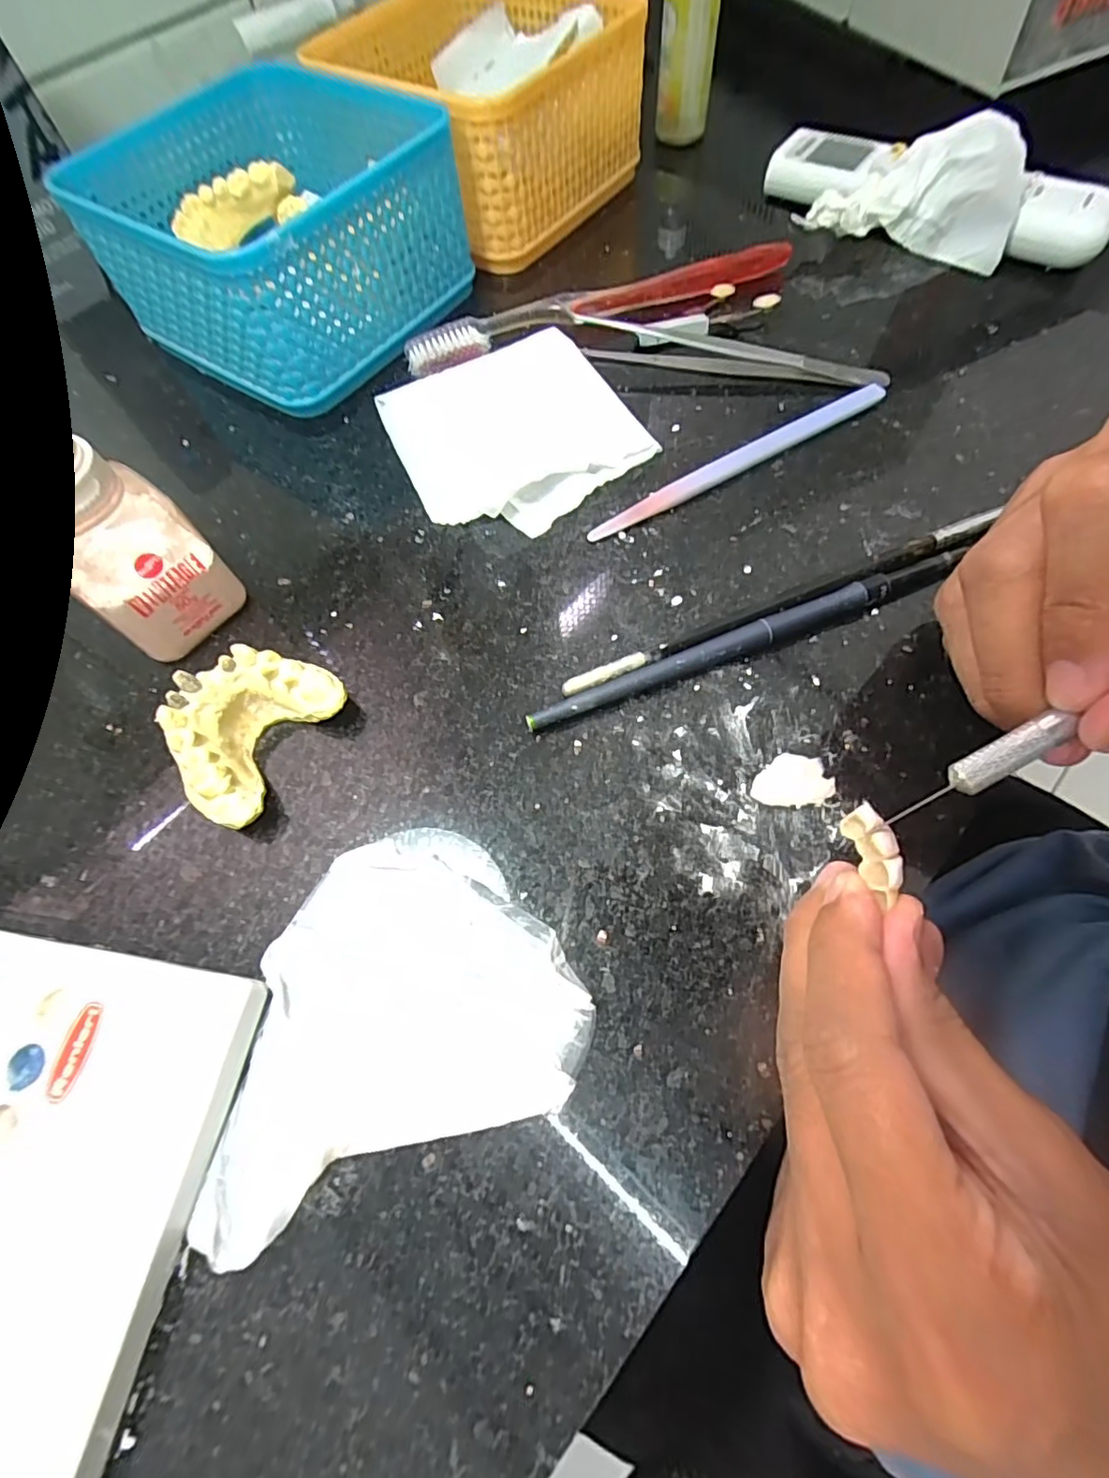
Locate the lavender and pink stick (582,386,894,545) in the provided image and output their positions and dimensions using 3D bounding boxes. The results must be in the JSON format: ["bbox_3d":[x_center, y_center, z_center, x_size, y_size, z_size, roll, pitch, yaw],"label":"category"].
[{"bbox_3d":[0.075,-0.110,0.231,0.138,0.006,0.010,-29,67,-10],"label":"lavender and pink stick"}]

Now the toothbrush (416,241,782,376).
[{"bbox_3d":[0.021,-0.203,0.269,0.185,0.011,0.020,-17,65,-4],"label":"toothbrush"}]

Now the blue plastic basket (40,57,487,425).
[{"bbox_3d":[-0.125,-0.233,0.264,0.135,0.054,0.135,35,72,17],"label":"blue plastic basket"}]

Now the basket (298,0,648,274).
[{"bbox_3d":[-0.040,-0.326,0.300,0.134,0.062,0.130,35,72,17],"label":"basket"}]

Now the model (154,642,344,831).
[{"bbox_3d":[-0.096,-0.004,0.182,0.037,0.026,0.055,26,69,14],"label":"model"}]

